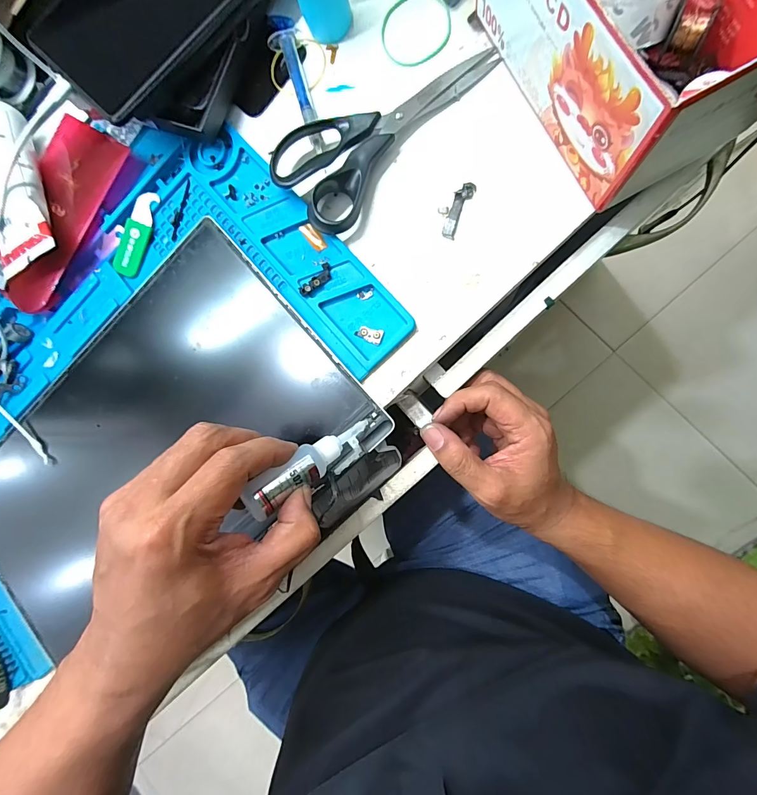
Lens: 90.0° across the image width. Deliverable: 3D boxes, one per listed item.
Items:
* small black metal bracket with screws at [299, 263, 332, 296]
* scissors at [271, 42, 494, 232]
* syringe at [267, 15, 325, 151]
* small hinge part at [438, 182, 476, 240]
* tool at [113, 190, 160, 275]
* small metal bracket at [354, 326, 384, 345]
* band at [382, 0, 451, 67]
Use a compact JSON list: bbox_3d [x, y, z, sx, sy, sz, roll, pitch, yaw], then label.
[{"bbox_3d":[-0.046,-0.087,0.284,0.029,0.006,0.011,-45,81,7],"label":"small black metal bracket with screws"},{"bbox_3d":[-0.003,-0.204,0.275,0.077,0.025,0.167,44,97,9],"label":"scissors"},{"bbox_3d":[-0.065,-0.242,0.293,0.023,0.011,0.110,-12,86,11],"label":"syringe"},{"bbox_3d":[0.054,-0.135,0.271,0.018,0.005,0.040,26,94,11],"label":"small hinge part"},{"bbox_3d":[-0.203,-0.137,0.316,0.020,0.005,0.070,25,94,11],"label":"tool"},{"bbox_3d":[-0.007,-0.047,0.279,0.020,0.004,0.011,26,94,11],"label":"small metal bracket"},{"bbox_3d":[0.028,-0.274,0.280,0.051,0.004,0.052,-2,88,12],"label":"band"}]

